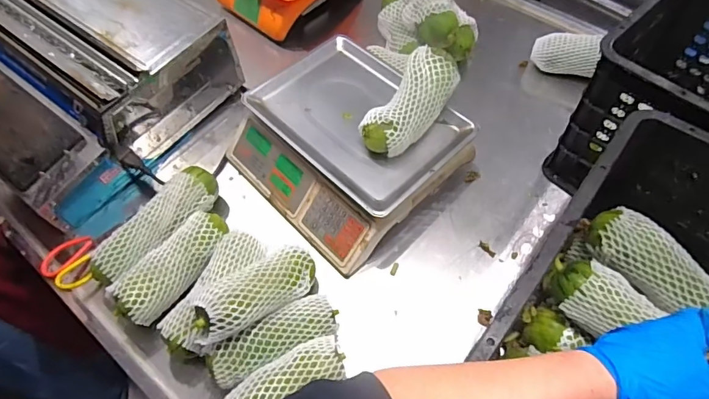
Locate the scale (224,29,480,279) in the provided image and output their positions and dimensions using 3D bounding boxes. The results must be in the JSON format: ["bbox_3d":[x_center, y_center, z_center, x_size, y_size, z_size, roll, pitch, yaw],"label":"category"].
[{"bbox_3d":[-0.017,-0.099,0.803,0.304,0.102,0.337,-39,66,-21],"label":"scale"}]

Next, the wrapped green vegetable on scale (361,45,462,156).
[{"bbox_3d":[0.091,-0.153,0.734,0.084,0.062,0.199,34,78,19],"label":"wrapped green vegetable on scale"}]

